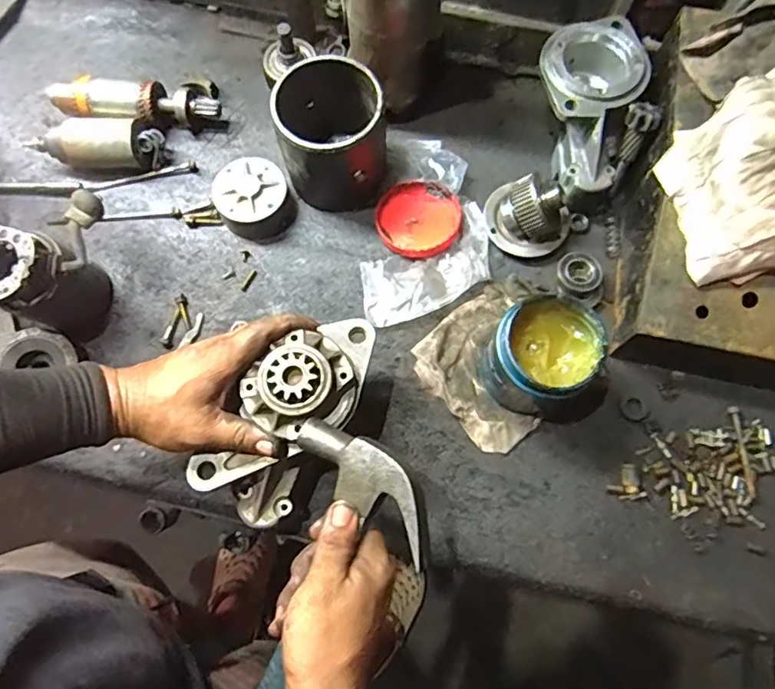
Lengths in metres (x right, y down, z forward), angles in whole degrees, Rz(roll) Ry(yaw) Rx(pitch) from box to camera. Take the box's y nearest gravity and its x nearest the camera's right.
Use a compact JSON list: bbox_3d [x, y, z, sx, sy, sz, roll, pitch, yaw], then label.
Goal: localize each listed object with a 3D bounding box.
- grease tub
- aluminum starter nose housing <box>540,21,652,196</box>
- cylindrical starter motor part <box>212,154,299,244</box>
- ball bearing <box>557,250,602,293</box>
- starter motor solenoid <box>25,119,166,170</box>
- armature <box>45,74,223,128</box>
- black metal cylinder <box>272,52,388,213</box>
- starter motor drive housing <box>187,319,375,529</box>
[{"bbox_3d":[0.138,0.013,0.506,0.086,0.104,0.082,0,74,1],"label":"grease tub"},{"bbox_3d":[0.209,-0.256,0.591,0.105,0.090,0.189,9,89,4],"label":"aluminum starter nose housing"},{"bbox_3d":[-0.145,-0.158,0.597,0.077,0.039,0.079,0,74,1],"label":"cylindrical starter motor part"},{"bbox_3d":[0.200,-0.074,0.576,0.045,0.020,0.042,0,74,1],"label":"ball bearing"},{"bbox_3d":[-0.322,-0.223,0.617,0.131,0.048,0.052,-1,74,1],"label":"starter motor solenoid"},{"bbox_3d":[-0.291,-0.276,0.632,0.191,0.045,0.055,-6,74,-1],"label":"armature"},{"bbox_3d":[-0.057,-0.225,0.576,0.103,0.113,0.120,-4,74,0],"label":"black metal cylinder"},{"bbox_3d":[-0.083,0.060,0.464,0.082,0.071,0.189,32,91,10],"label":"starter motor drive housing"}]

